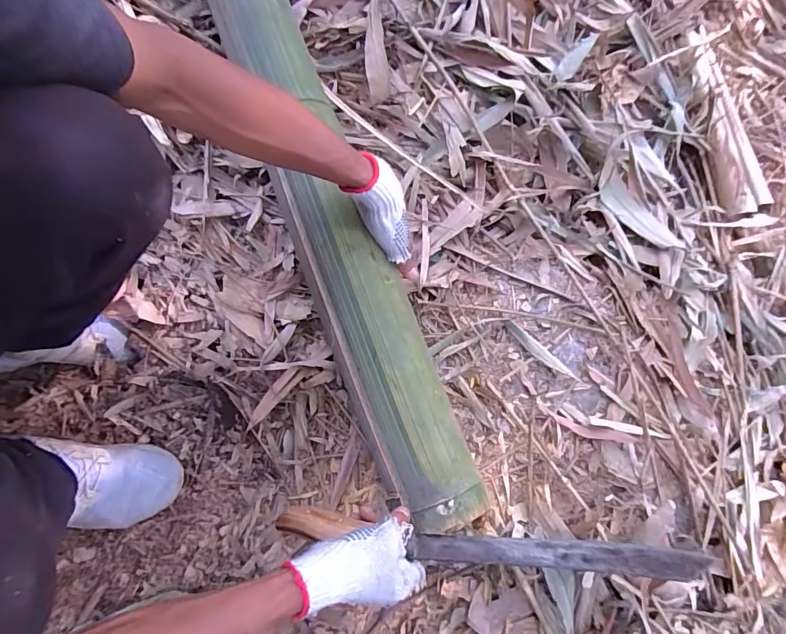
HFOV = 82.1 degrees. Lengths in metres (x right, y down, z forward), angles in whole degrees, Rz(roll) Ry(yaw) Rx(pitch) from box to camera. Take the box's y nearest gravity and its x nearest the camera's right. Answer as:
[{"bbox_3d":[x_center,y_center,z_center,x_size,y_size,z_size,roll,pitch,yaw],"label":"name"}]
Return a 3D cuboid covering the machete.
[{"bbox_3d":[0.097,0.240,0.473,0.440,0.034,0.031,4,74,5],"label":"machete"}]

